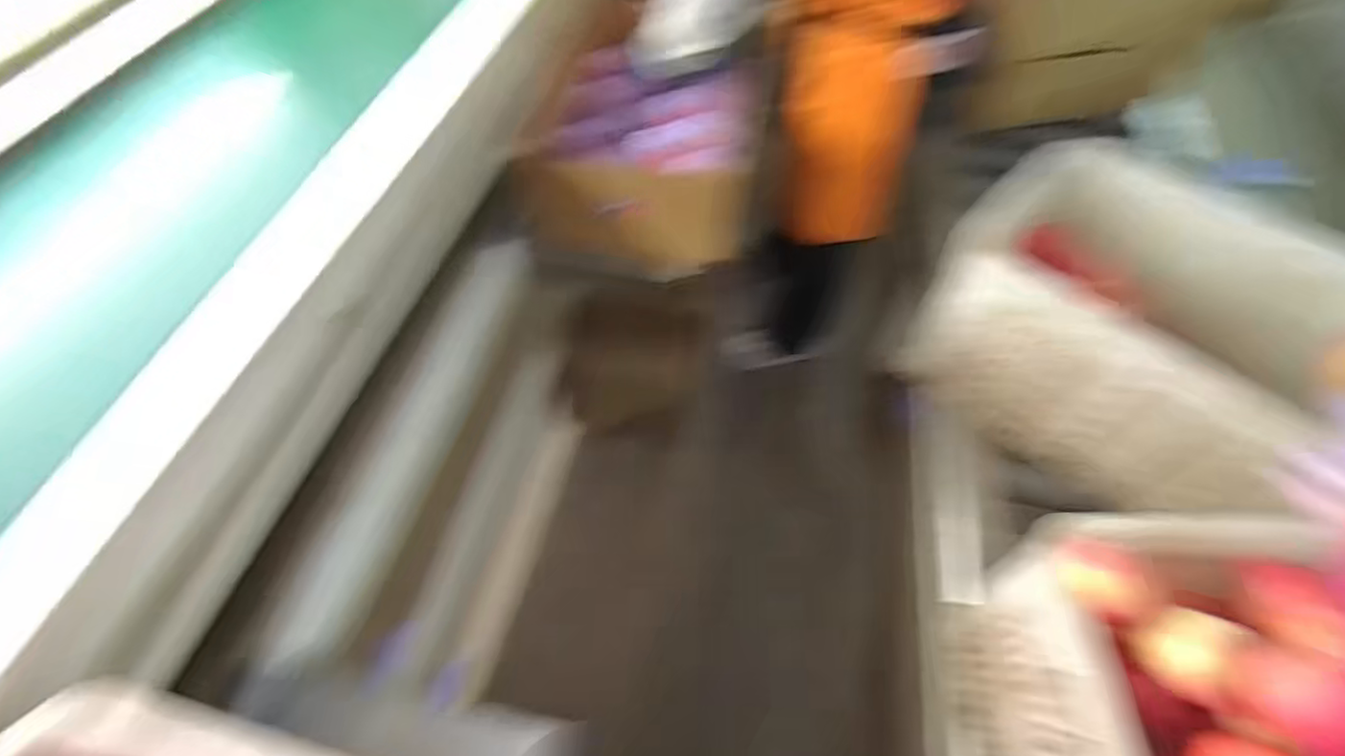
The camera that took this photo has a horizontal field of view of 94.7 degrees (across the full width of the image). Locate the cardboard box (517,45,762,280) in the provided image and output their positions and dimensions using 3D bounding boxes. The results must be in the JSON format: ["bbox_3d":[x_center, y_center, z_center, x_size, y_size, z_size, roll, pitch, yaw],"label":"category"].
[{"bbox_3d":[-0.040,-0.359,1.020,0.307,0.196,0.324,10,55,6],"label":"cardboard box"}]

